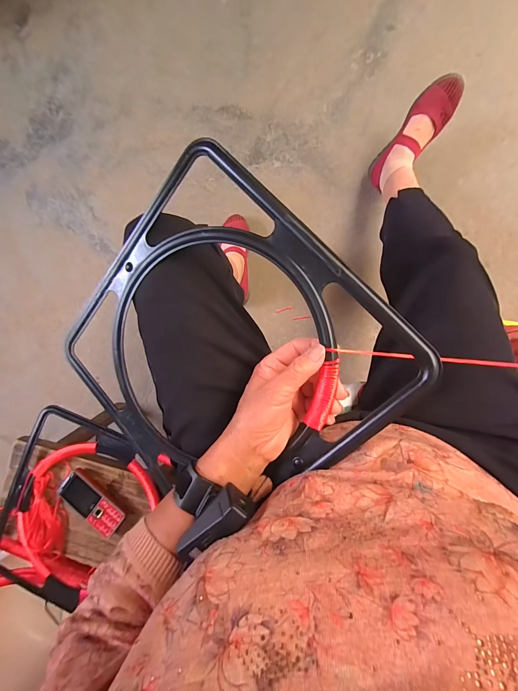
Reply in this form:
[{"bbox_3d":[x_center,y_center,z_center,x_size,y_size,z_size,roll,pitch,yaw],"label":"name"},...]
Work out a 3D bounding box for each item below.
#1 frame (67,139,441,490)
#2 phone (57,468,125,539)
[{"bbox_3d":[-0.051,0.010,0.329,0.328,0.019,0.323,46,108,10],"label":"frame"},{"bbox_3d":[-0.306,0.286,0.555,0.131,0.021,0.061,39,92,8],"label":"phone"}]

